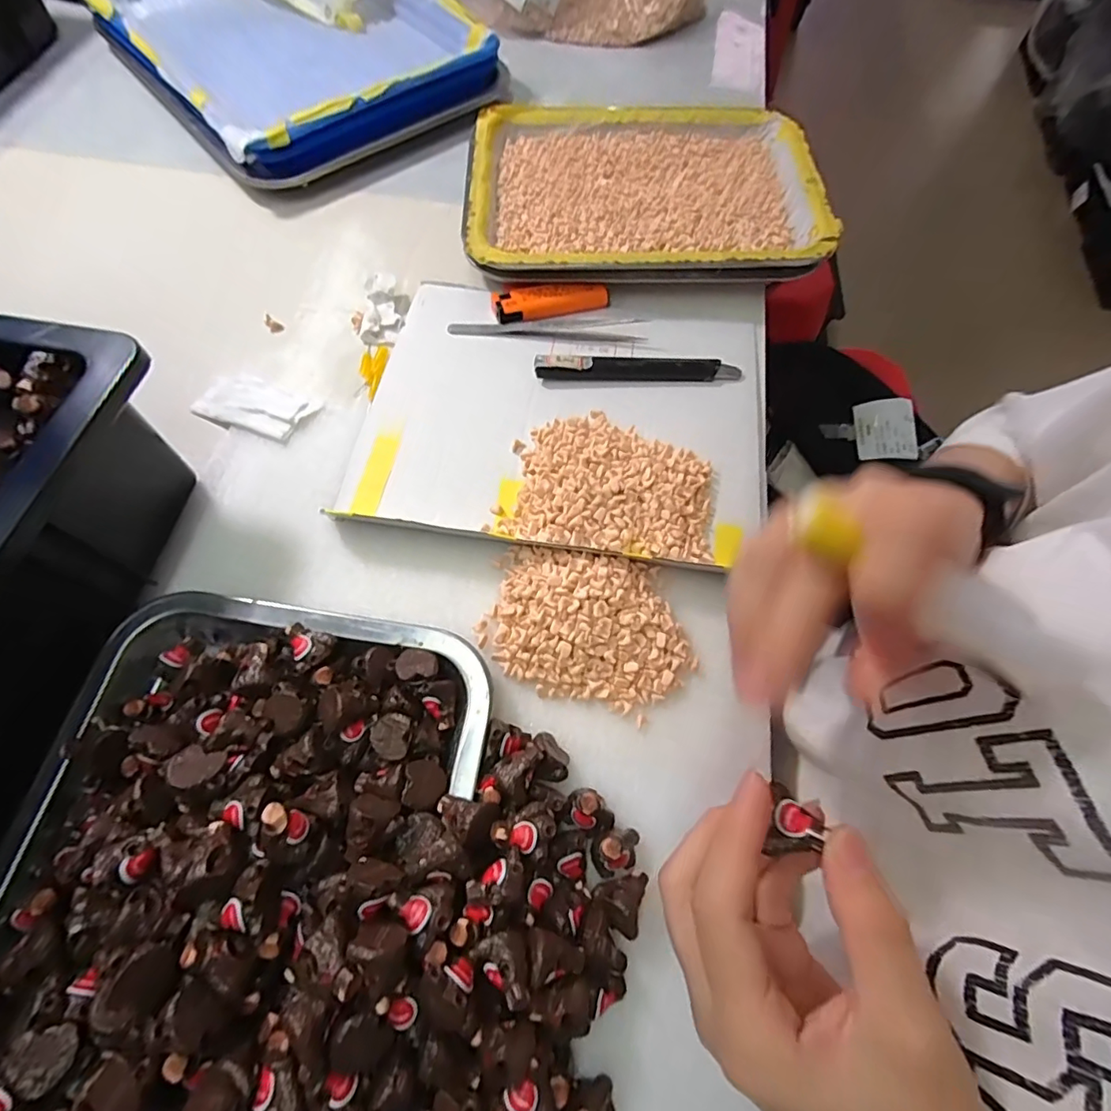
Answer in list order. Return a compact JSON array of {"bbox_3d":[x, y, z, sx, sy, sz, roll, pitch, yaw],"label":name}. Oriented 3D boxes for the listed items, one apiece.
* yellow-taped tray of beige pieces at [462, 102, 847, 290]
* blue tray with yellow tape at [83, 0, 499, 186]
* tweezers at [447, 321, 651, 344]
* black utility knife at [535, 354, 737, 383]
[{"bbox_3d":[0.066,-0.277,0.401,0.254,0.031,0.196,4,66,0],"label":"yellow-taped tray of beige pieces"},{"bbox_3d":[-0.237,-0.467,0.472,0.242,0.043,0.326,-38,72,-16],"label":"blue tray with yellow tape"},{"bbox_3d":[-0.006,-0.153,0.362,0.133,0.010,0.016,2,66,-1],"label":"tweezers"},{"bbox_3d":[0.055,-0.123,0.345,0.134,0.015,0.015,-1,66,-2],"label":"black utility knife"}]

